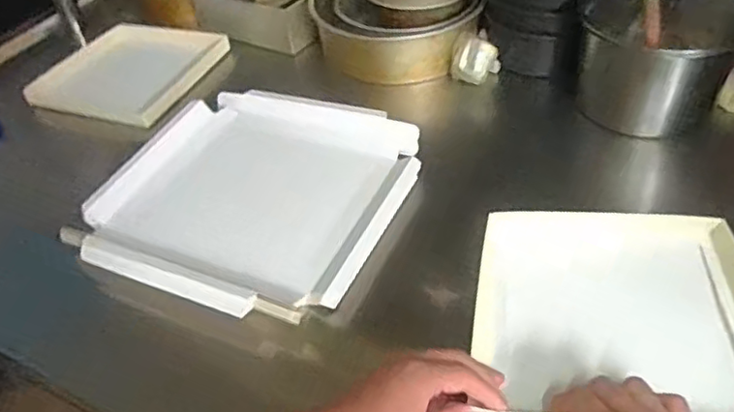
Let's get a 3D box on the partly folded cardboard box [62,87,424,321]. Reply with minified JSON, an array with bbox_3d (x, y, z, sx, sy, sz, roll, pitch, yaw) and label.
[{"bbox_3d":[-0.132,-0.019,0.714,0.324,0.063,0.318,16,49,22],"label":"partly folded cardboard box"}]

